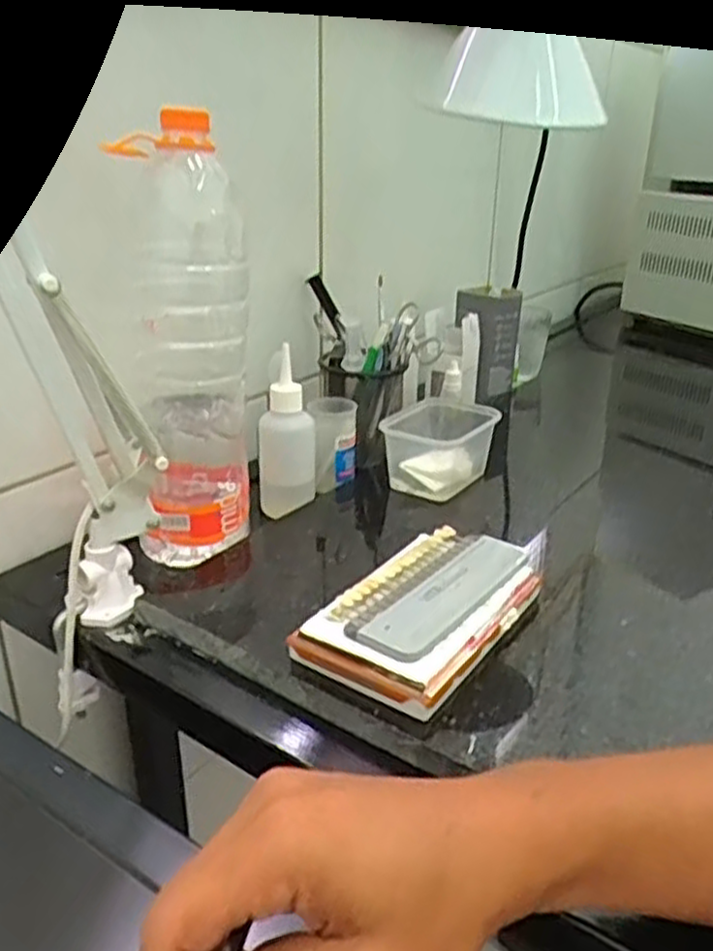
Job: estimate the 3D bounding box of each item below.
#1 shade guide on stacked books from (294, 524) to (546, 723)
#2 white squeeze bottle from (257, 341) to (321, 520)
[{"bbox_3d":[0.049,0.083,0.477,0.091,0.034,0.171,18,29,34],"label":"shade guide on stacked books"},{"bbox_3d":[-0.057,-0.032,0.637,0.044,0.133,0.036,13,26,25],"label":"white squeeze bottle"}]

